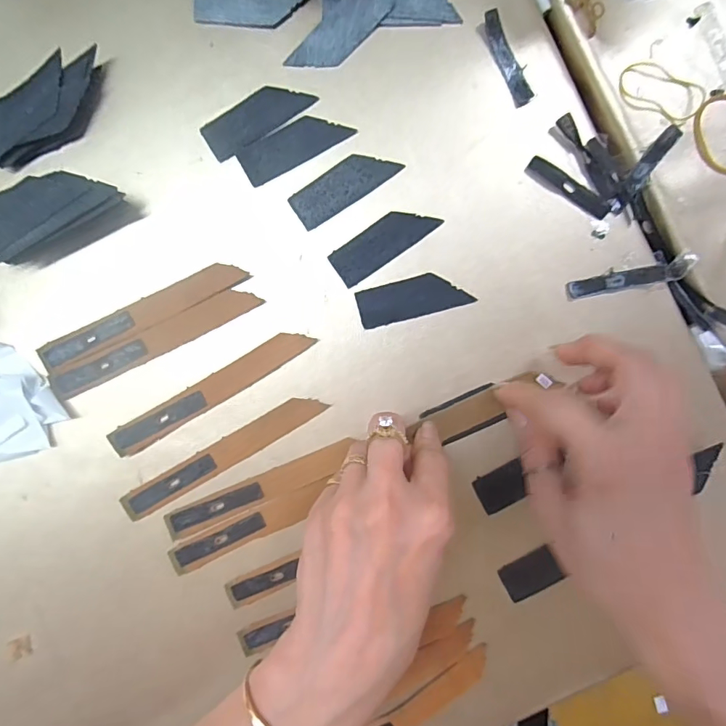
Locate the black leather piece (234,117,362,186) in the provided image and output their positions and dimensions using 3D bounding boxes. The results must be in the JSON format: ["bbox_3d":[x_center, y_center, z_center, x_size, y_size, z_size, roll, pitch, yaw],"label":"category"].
[{"bbox_3d":[-0.039,-0.125,0.267,0.063,0.004,0.023,-29,92,0],"label":"black leather piece"}]

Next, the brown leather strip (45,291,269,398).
[{"bbox_3d":[-0.118,-0.013,0.271,0.123,0.005,0.017,-26,92,0],"label":"brown leather strip"}]

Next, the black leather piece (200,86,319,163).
[{"bbox_3d":[-0.060,-0.140,0.267,0.063,0.004,0.024,-34,92,0],"label":"black leather piece"}]

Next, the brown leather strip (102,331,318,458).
[{"bbox_3d":[-0.087,0.016,0.271,0.124,0.006,0.017,-31,92,0],"label":"brown leather strip"}]

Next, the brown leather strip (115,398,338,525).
[{"bbox_3d":[-0.080,0.052,0.272,0.125,0.004,0.017,-31,92,0],"label":"brown leather strip"}]

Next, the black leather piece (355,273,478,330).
[{"bbox_3d":[0.029,-0.038,0.272,0.064,0.004,0.023,-15,92,0],"label":"black leather piece"}]

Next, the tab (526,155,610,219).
[{"bbox_3d":[0.119,-0.101,0.271,0.053,0.004,0.011,34,91,-2],"label":"tab"}]

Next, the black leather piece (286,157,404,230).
[{"bbox_3d":[-0.011,-0.102,0.269,0.063,0.004,0.023,-34,92,0],"label":"black leather piece"}]

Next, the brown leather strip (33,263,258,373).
[{"bbox_3d":[-0.126,-0.027,0.268,0.123,0.004,0.016,-26,92,0],"label":"brown leather strip"}]

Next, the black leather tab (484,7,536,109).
[{"bbox_3d":[0.082,-0.174,0.267,0.012,0.004,0.054,-25,92,0],"label":"black leather tab"}]

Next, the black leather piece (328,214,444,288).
[{"bbox_3d":[0.012,-0.070,0.270,0.063,0.004,0.023,-35,92,0],"label":"black leather piece"}]

